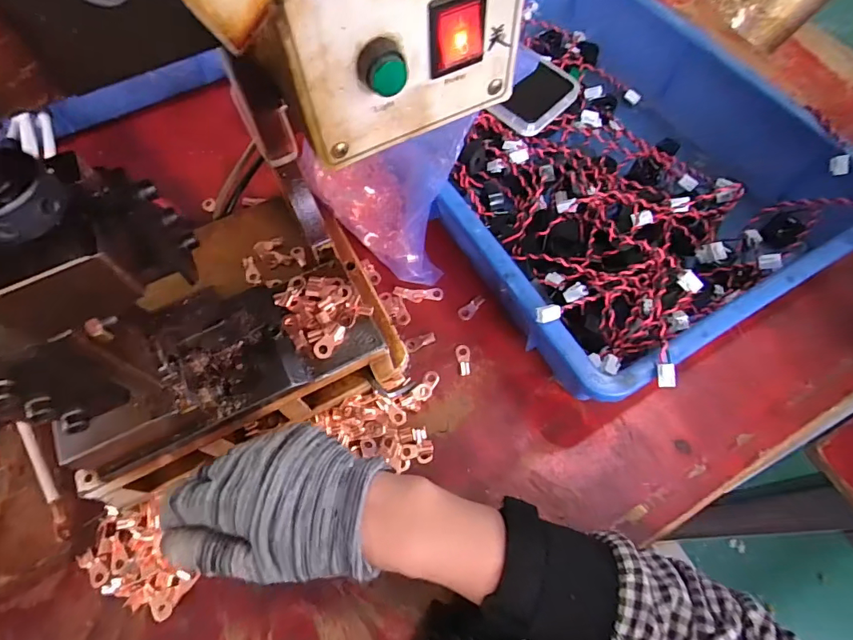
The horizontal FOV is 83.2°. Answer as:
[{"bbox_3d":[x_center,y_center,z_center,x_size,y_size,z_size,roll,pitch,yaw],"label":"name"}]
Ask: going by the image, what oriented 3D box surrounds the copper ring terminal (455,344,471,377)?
[{"bbox_3d":[0.030,0.031,0.379,0.012,0.004,0.025,-5,65,-1],"label":"copper ring terminal"}]

